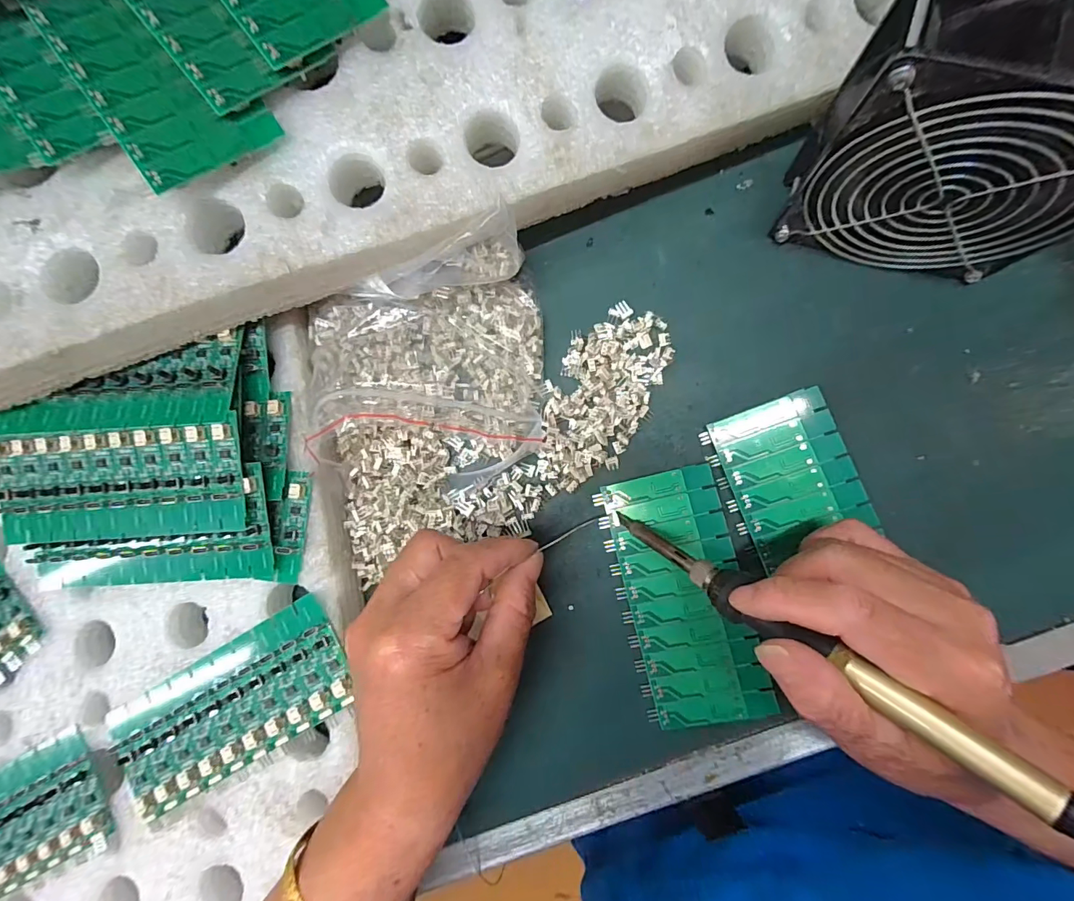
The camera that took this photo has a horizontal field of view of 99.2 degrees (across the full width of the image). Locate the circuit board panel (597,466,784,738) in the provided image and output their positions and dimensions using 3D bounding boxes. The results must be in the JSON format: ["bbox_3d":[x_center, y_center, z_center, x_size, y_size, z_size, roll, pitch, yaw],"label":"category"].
[{"bbox_3d":[0.084,0.082,0.260,0.063,0.014,0.138,-15,84,4],"label":"circuit board panel"}]

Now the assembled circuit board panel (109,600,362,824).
[{"bbox_3d":[-0.167,0.140,0.250,0.136,0.007,0.061,-31,83,2],"label":"assembled circuit board panel"}]

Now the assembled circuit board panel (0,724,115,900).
[{"bbox_3d":[-0.303,0.216,0.256,0.132,0.008,0.063,-30,83,2],"label":"assembled circuit board panel"}]

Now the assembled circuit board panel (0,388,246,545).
[{"bbox_3d":[-0.224,0.009,0.242,0.135,0.007,0.074,-4,92,4],"label":"assembled circuit board panel"}]

